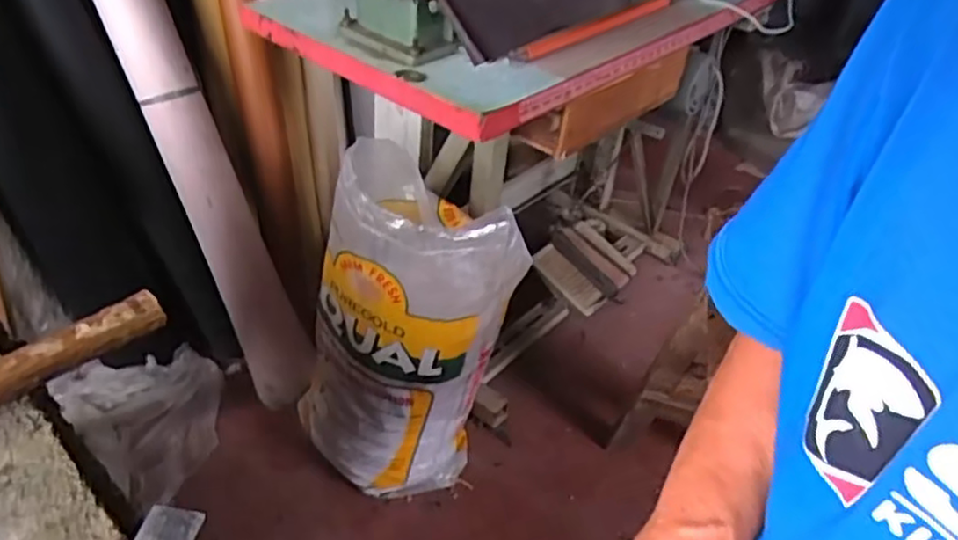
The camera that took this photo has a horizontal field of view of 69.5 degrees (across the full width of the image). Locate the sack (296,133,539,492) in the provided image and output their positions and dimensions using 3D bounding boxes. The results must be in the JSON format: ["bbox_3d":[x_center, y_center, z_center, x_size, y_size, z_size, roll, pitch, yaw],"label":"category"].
[{"bbox_3d":[-0.136,0.103,1.136,0.301,0.602,0.285,-16,44,-24],"label":"sack"}]

